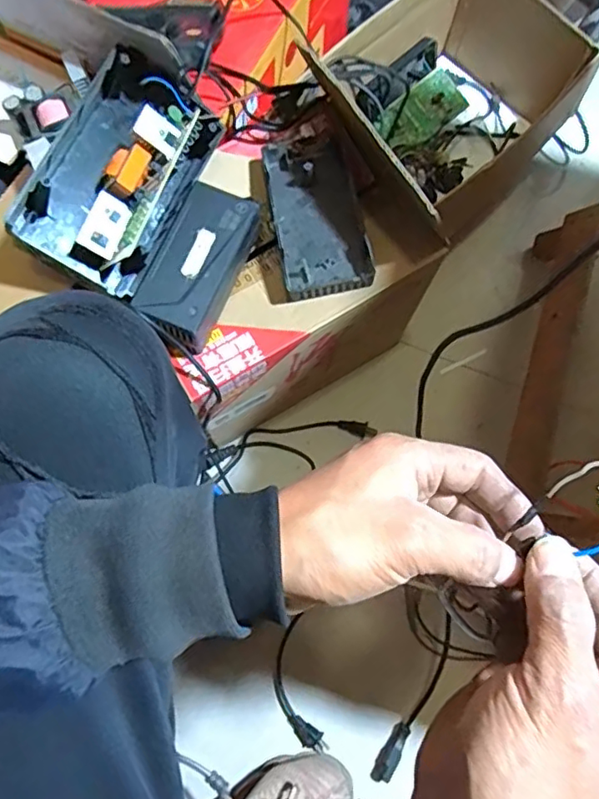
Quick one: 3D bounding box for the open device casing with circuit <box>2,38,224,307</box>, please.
[{"bbox_3d":[-0.165,-0.217,0.551,0.127,0.088,0.216,29,73,-20],"label":"open device casing with circuit"}]

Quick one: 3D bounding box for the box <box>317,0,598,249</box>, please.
[{"bbox_3d":[0.232,-0.431,0.849,0.335,0.179,0.288,-38,78,-10],"label":"box"}]

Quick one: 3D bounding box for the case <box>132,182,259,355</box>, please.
[{"bbox_3d":[-0.097,-0.129,0.563,0.069,0.044,0.157,22,76,5],"label":"case"}]

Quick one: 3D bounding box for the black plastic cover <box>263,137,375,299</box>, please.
[{"bbox_3d":[0.019,-0.191,0.603,0.086,0.026,0.168,-9,75,-3],"label":"black plastic cover"}]

